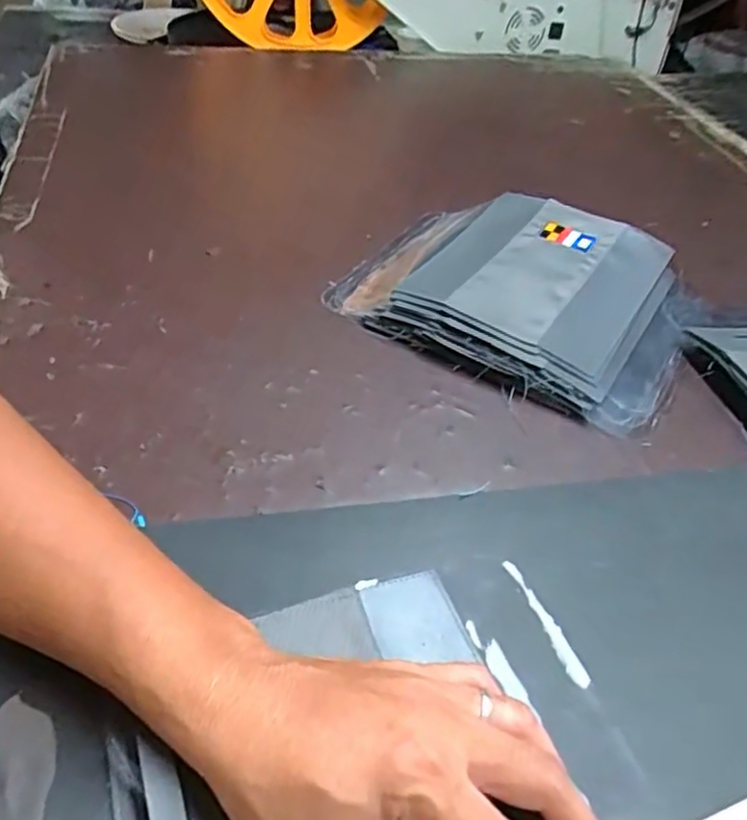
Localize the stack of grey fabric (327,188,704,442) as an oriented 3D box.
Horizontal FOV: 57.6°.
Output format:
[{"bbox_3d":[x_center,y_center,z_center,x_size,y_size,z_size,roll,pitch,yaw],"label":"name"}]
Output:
[{"bbox_3d":[0.129,-0.109,0.584,0.270,0.040,0.247,24,45,19],"label":"stack of grey fabric"}]

